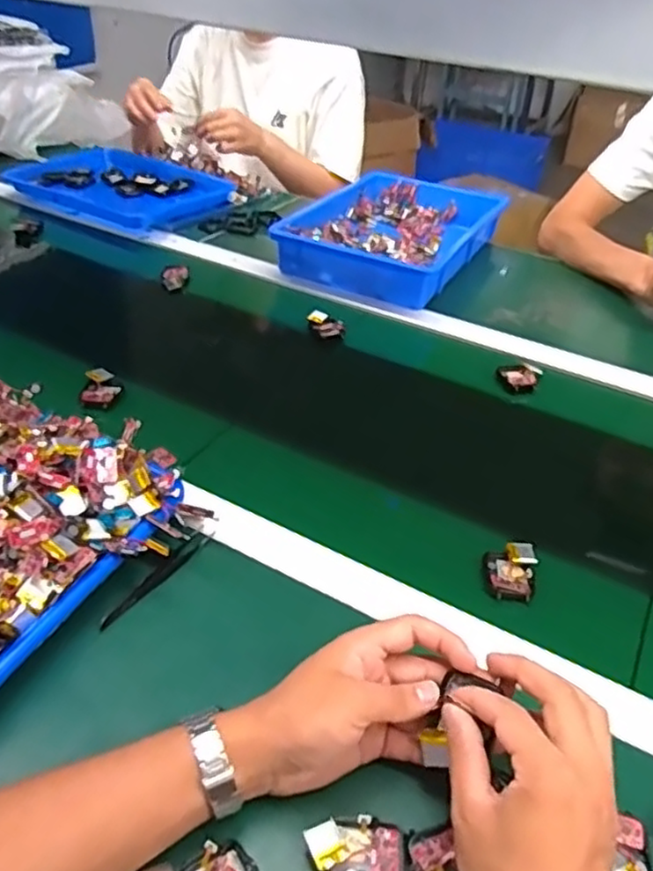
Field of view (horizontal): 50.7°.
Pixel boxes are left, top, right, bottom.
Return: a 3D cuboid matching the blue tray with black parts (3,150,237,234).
[{"bbox_3d":[-0.356,-0.426,1.188,0.353,0.043,0.222,22,41,23],"label":"blue tray with black parts"}]

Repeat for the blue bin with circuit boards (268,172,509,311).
[{"bbox_3d":[0.107,-0.315,1.057,0.251,0.062,0.356,19,40,20],"label":"blue bin with circuit boards"}]

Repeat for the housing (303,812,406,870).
[{"bbox_3d":[0.016,0.231,0.381,0.053,0.017,0.036,1,37,-3],"label":"housing"}]

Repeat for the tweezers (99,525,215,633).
[{"bbox_3d":[-0.129,0.108,0.532,0.013,0.013,0.116,24,42,24],"label":"tweezers"}]

